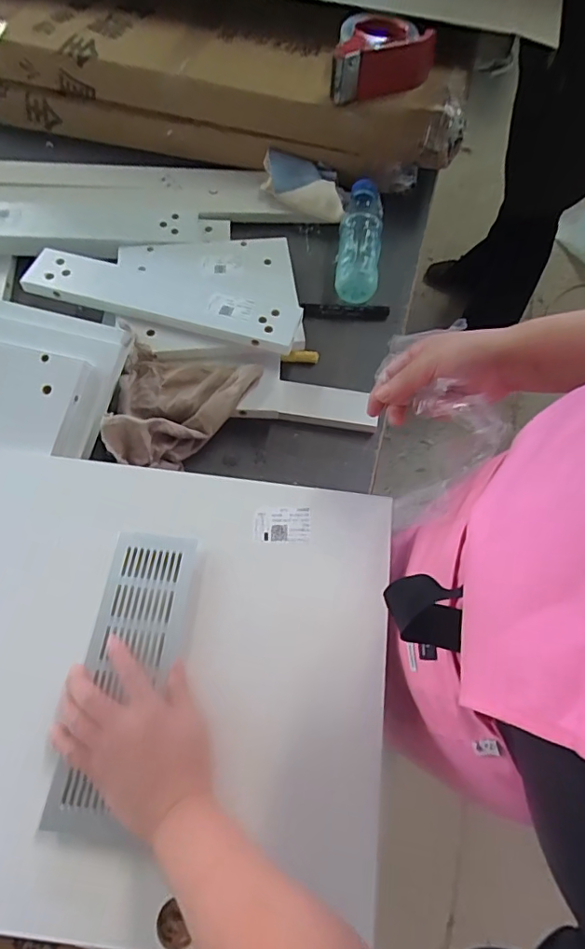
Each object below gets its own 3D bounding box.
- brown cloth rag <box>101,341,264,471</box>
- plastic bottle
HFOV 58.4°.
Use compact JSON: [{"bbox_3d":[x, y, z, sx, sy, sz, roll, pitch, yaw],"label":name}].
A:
[{"bbox_3d":[-0.134,-0.080,0.625,0.153,0.081,0.169,10,67,2],"label":"brown cloth rag"},{"bbox_3d":[0.102,-0.351,0.793,0.062,0.063,0.195,8,67,1],"label":"plastic bottle"}]

